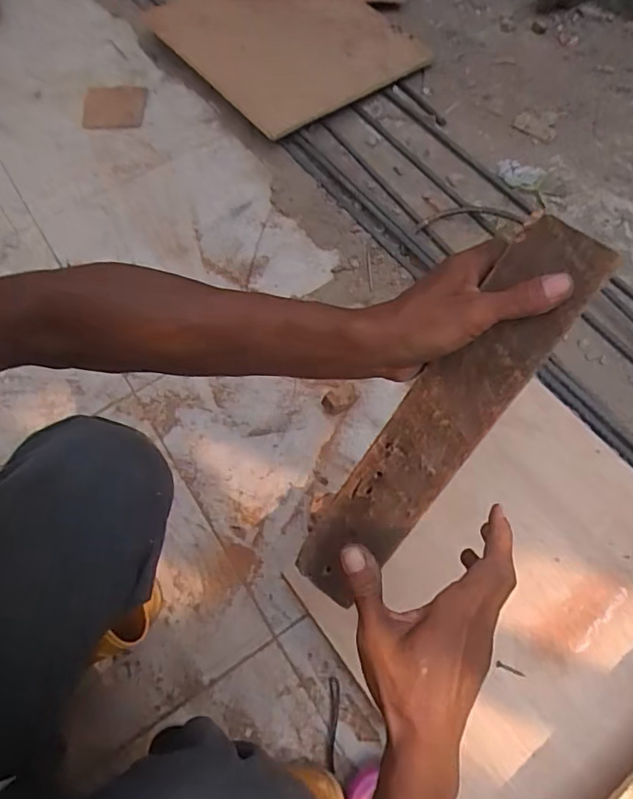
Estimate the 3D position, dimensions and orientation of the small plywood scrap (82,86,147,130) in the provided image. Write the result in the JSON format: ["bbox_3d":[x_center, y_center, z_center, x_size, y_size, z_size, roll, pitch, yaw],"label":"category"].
[{"bbox_3d":[-0.397,-0.578,1.099,0.162,0.013,0.096,8,83,23],"label":"small plywood scrap"}]

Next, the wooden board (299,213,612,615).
[{"bbox_3d":[0.081,0.026,0.393,0.061,0.010,0.315,37,113,11],"label":"wooden board"}]

